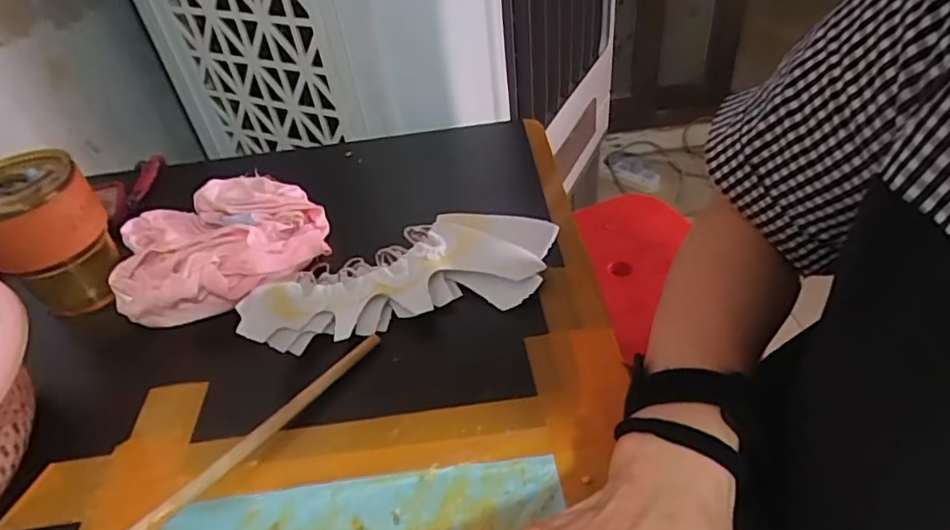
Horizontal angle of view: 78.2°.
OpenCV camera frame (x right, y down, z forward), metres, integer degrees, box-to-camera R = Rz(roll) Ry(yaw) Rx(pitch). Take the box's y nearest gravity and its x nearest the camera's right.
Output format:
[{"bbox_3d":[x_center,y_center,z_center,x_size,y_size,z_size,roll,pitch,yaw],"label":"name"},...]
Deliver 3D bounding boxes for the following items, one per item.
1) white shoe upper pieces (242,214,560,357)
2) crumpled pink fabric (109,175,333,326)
[{"bbox_3d":[-0.052,0.006,0.447,0.239,0.037,0.090,-14,43,-7],"label":"white shoe upper pieces"},{"bbox_3d":[-0.212,-0.025,0.499,0.167,0.047,0.161,-13,43,-6],"label":"crumpled pink fabric"}]

